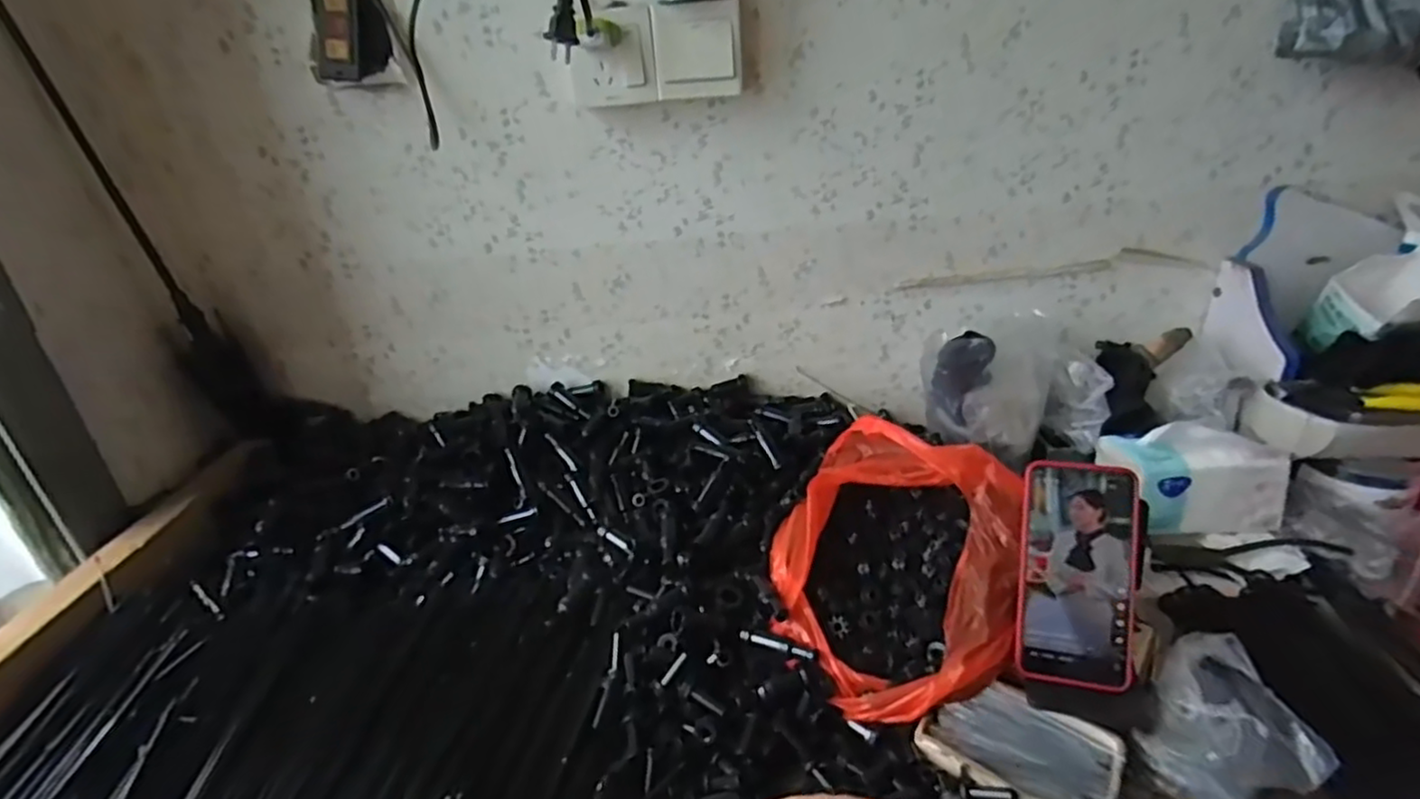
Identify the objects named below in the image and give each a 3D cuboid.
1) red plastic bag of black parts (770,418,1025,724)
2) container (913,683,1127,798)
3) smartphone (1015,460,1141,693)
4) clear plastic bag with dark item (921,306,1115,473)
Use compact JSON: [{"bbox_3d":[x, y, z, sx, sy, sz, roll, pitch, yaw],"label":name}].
[{"bbox_3d":[0.158,0.125,0.581,0.202,0.112,0.248,8,31,13],"label":"red plastic bag of black parts"},{"bbox_3d":[0.225,0.255,0.492,0.121,0.027,0.083,17,34,36],"label":"container"},{"bbox_3d":[0.279,0.131,0.508,0.080,0.162,0.012,2,-5,17],"label":"smartphone"},{"bbox_3d":[0.336,-0.021,0.769,0.181,0.145,0.121,-3,27,3],"label":"clear plastic bag with dark item"}]

